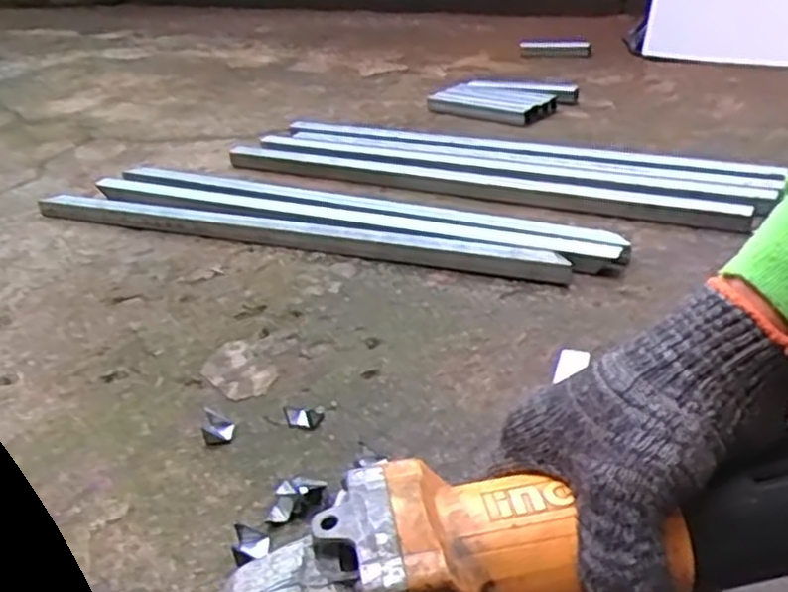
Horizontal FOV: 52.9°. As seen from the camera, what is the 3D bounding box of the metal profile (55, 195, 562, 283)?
[{"bbox_3d":[-0.119,-0.058,0.778,0.569,0.021,0.029,8,32,21],"label":"metal profile"}]

